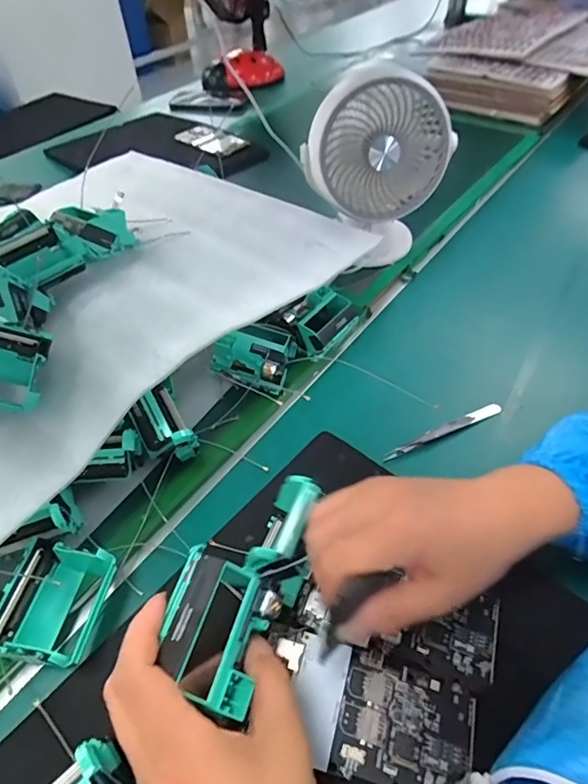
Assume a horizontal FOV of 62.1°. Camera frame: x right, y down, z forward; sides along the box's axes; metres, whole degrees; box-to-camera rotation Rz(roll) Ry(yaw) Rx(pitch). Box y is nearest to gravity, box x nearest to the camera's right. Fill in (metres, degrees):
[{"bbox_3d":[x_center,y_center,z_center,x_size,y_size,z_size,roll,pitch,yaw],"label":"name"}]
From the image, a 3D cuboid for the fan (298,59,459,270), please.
[{"bbox_3d":[0.092,-0.244,0.544,0.150,0.191,0.120,7,49,9],"label":"fan"}]

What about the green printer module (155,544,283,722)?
[{"bbox_3d":[-0.039,0.118,0.245,0.051,0.033,0.062,15,48,10],"label":"green printer module"}]

